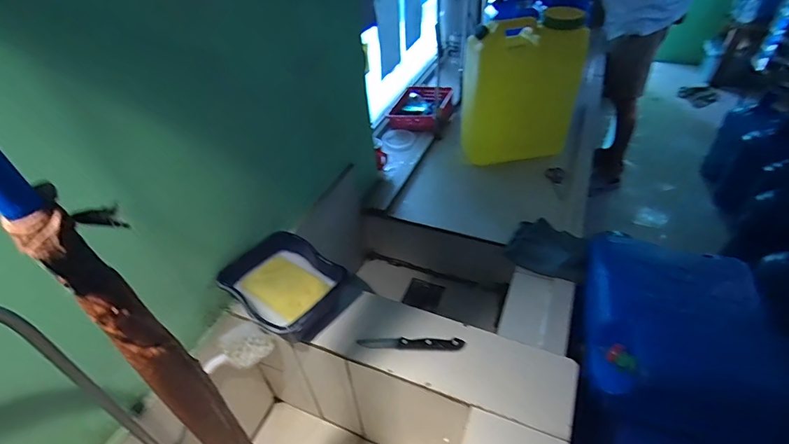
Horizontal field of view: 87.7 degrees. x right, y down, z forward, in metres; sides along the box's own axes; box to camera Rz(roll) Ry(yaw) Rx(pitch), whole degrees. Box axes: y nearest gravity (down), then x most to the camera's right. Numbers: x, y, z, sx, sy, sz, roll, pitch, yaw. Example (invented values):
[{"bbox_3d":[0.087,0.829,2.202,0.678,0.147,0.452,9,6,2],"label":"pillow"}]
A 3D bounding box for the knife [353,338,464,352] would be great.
[{"bbox_3d":[0.027,0.204,0.697,0.176,0.009,0.021,2,42,7],"label":"knife"}]

